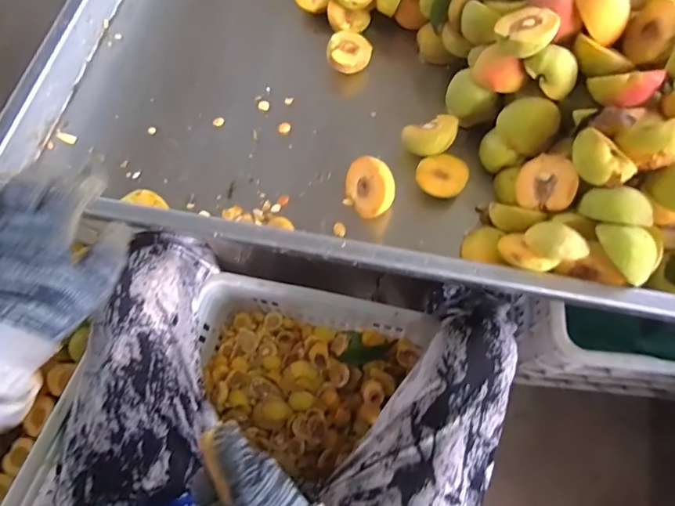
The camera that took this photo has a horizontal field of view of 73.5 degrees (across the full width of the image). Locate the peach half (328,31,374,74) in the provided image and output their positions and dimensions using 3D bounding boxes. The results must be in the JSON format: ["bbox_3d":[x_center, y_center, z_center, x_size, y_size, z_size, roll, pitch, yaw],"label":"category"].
[{"bbox_3d":[0.017,-0.258,0.591,0.054,0.034,0.049,3,69,4],"label":"peach half"}]

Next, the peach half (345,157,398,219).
[{"bbox_3d":[0.037,-0.075,0.508,0.022,0.063,0.058,-7,32,-41],"label":"peach half"}]

